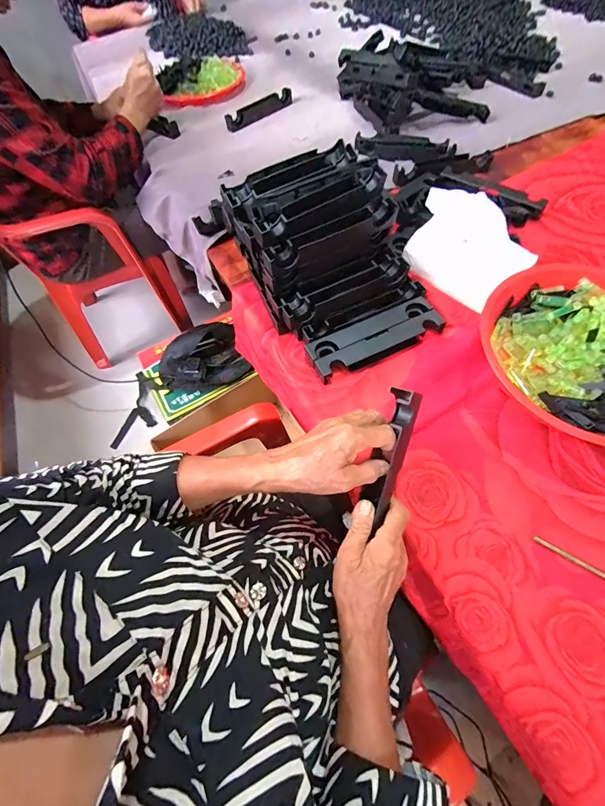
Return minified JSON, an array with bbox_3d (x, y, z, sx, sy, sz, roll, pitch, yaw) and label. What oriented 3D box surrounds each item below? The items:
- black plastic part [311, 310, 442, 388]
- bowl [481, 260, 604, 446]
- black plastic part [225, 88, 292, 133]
[{"bbox_3d":[0.108,-0.079,0.487,0.189,0.026,0.031,-24,62,-10],"label":"black plastic part"},{"bbox_3d":[0.353,-0.060,0.434,0.223,0.076,0.240,-2,61,3],"label":"bowl"},{"bbox_3d":[-0.108,-0.735,0.871,0.196,0.027,0.032,-39,65,-17],"label":"black plastic part"}]

